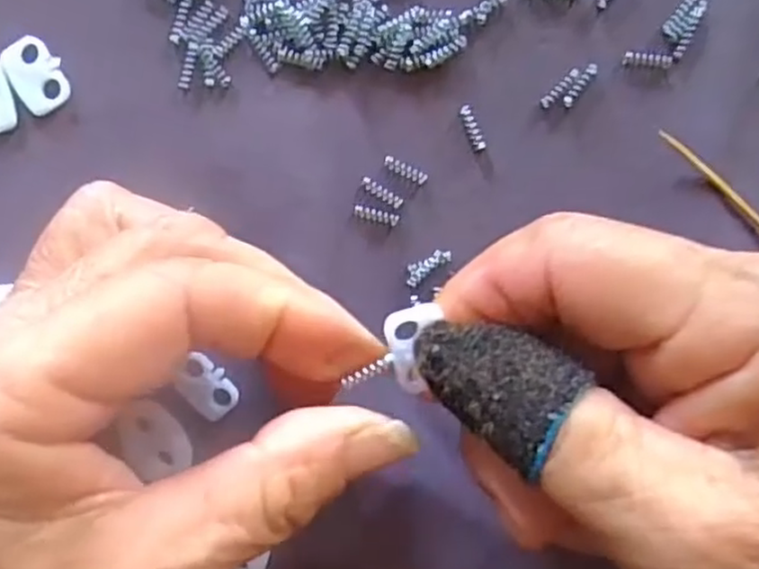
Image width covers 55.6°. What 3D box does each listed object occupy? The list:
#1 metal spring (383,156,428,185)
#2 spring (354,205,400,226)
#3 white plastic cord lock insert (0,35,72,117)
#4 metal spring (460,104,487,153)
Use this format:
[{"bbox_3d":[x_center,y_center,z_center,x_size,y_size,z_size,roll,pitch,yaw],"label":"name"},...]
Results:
[{"bbox_3d":[0.007,-0.029,0.183,0.012,0.004,0.004,25,95,-3],"label":"metal spring"},{"bbox_3d":[-0.001,-0.017,0.183,0.012,0.004,0.004,12,95,-1],"label":"spring"},{"bbox_3d":[-0.087,-0.053,0.181,0.013,0.004,0.018,-28,95,2],"label":"white plastic cord lock insert"},{"bbox_3d":[0.024,-0.040,0.182,0.004,0.004,0.012,-23,95,2],"label":"metal spring"}]

